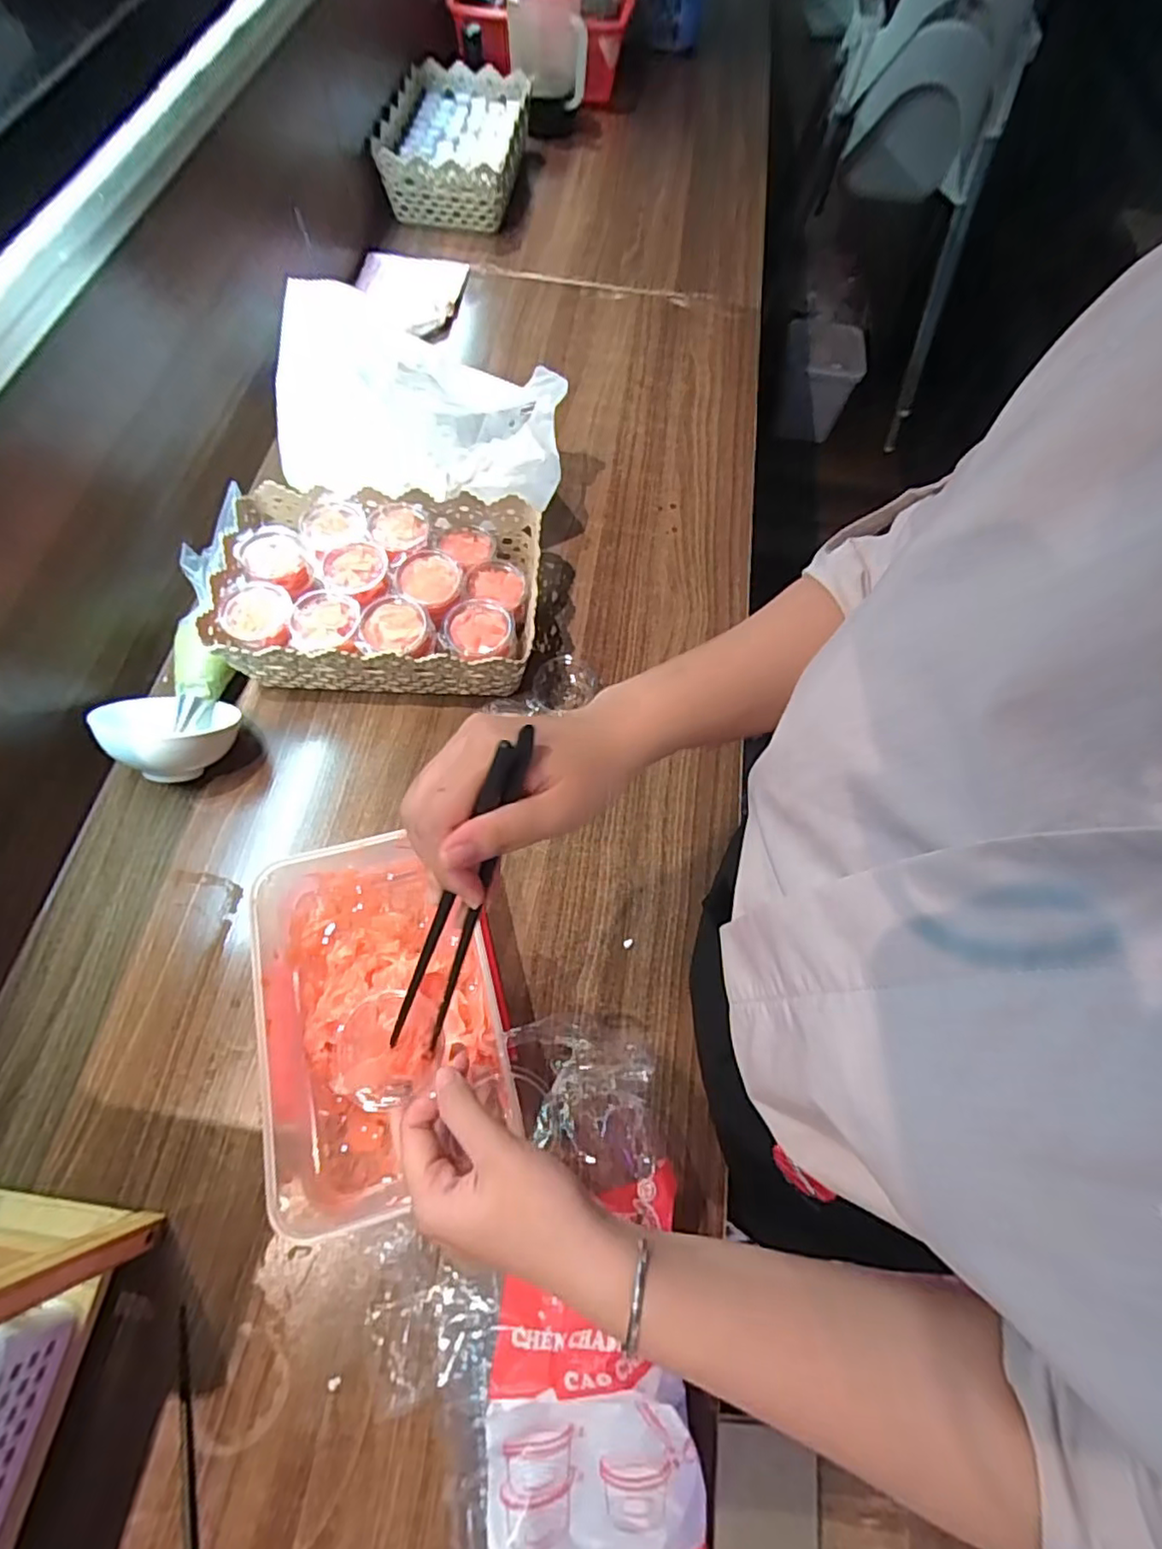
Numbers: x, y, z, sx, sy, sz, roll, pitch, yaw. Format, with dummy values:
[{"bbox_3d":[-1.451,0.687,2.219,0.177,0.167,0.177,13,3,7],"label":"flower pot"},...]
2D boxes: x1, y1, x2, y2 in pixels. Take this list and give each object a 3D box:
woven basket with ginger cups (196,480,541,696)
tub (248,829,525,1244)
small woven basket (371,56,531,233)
[{"bbox_3d":[-0.191,-0.174,0.622,0.289,0.094,0.190,2,66,-2],"label":"woven basket with ginger cups"},{"bbox_3d":[-0.157,0.183,0.472,0.188,0.084,0.255,-13,68,-8],"label":"tub"},{"bbox_3d":[-0.191,-0.970,0.965,0.205,0.098,0.301,2,66,-2],"label":"small woven basket"}]

